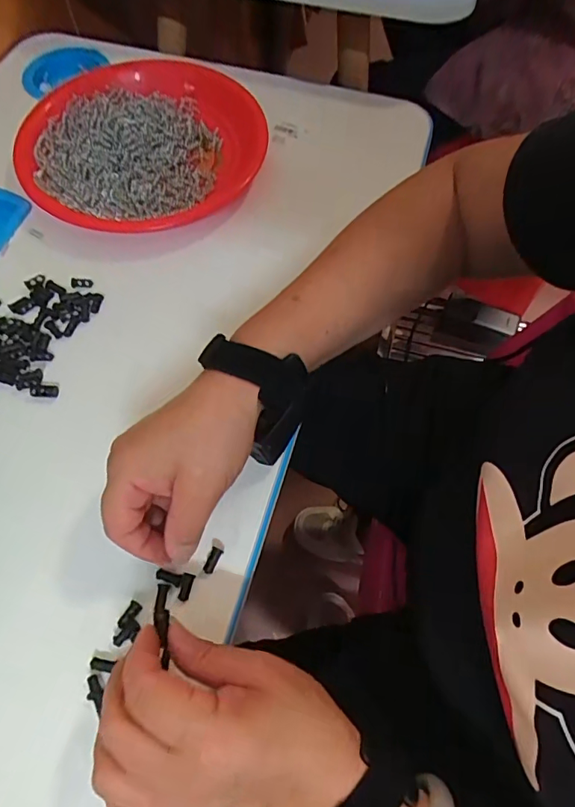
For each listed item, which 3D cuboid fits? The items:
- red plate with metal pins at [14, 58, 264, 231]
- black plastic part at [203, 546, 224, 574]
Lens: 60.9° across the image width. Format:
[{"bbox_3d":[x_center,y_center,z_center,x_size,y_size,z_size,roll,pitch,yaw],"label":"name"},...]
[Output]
[{"bbox_3d":[-0.144,-0.244,0.454,0.210,0.029,0.210,0,63,0],"label":"red plate with metal pins"},{"bbox_3d":[-0.048,0.100,0.312,0.008,0.004,0.017,26,66,12],"label":"black plastic part"}]

